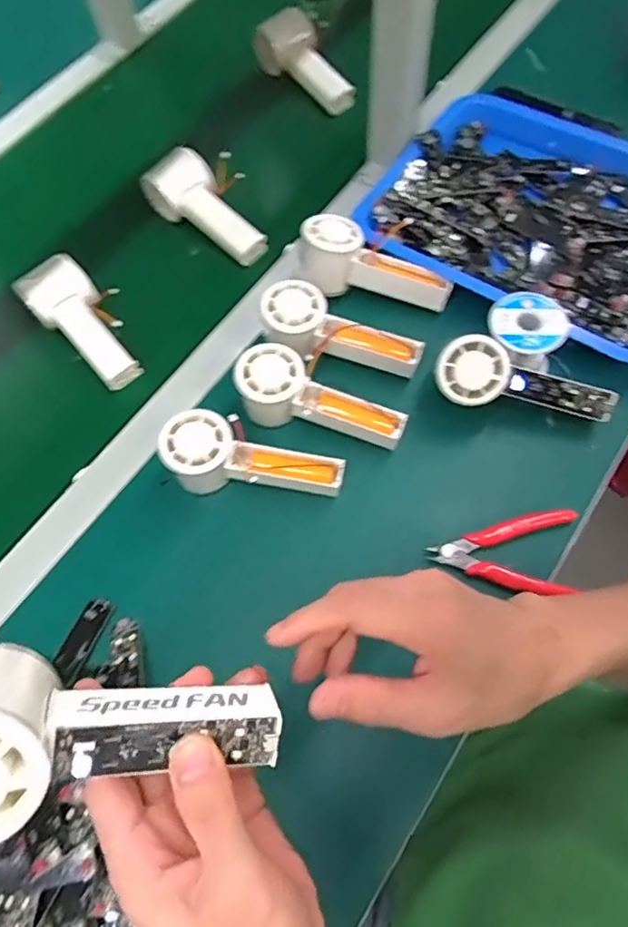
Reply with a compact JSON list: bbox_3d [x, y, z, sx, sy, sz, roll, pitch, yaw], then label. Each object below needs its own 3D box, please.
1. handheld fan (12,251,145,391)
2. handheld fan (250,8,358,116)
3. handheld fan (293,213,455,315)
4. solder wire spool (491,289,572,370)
[{"bbox_3d":[-0.222,-0.142,0.542,0.073,0.060,0.138,-39,70,-13],"label":"handheld fan"},{"bbox_3d":[-0.003,-0.501,0.693,0.059,0.052,0.155,-41,84,-14],"label":"handheld fan"},{"bbox_3d":[0.058,-0.189,0.543,0.149,0.059,0.052,22,69,-3],"label":"handheld fan"},{"bbox_3d":[0.182,-0.115,0.475,0.063,0.030,0.070,30,72,15],"label":"solder wire spool"}]

